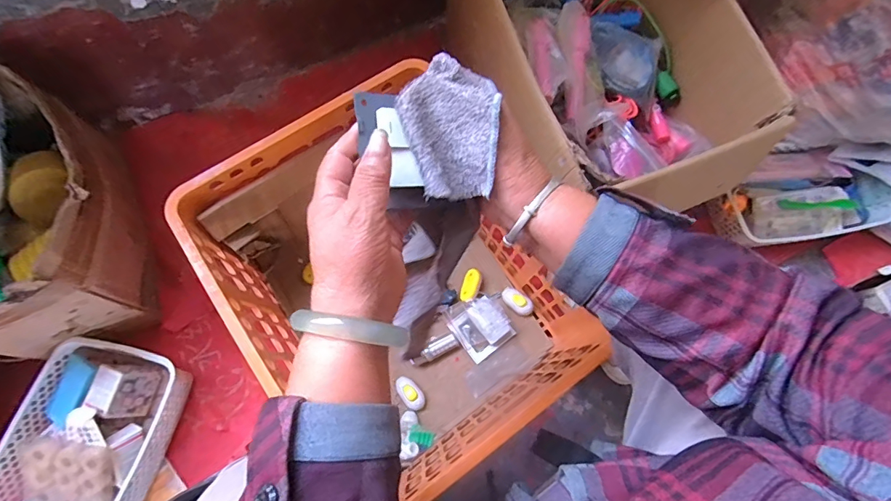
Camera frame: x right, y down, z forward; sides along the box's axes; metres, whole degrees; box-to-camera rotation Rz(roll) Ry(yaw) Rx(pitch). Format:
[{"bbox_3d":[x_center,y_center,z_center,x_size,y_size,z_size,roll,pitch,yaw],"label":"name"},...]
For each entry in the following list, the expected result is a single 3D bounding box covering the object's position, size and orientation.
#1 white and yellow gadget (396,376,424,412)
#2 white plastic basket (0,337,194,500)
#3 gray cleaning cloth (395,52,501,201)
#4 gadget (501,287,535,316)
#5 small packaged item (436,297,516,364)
[{"bbox_3d":[-0.058,0.235,0.730,0.032,0.010,0.060,-33,77,-11],"label":"white and yellow gadget"},{"bbox_3d":[-0.542,0.292,0.667,0.209,0.078,0.297,13,73,2],"label":"white plastic basket"},{"bbox_3d":[0.005,-0.090,0.309,0.069,0.039,0.097,-19,75,-8],"label":"gray cleaning cloth"},{"bbox_3d":[0.127,0.090,0.775,0.061,0.015,0.030,37,75,9],"label":"gadget"},{"bbox_3d":[0.057,0.122,0.756,0.086,0.045,0.108,-33,77,-11],"label":"small packaged item"}]

